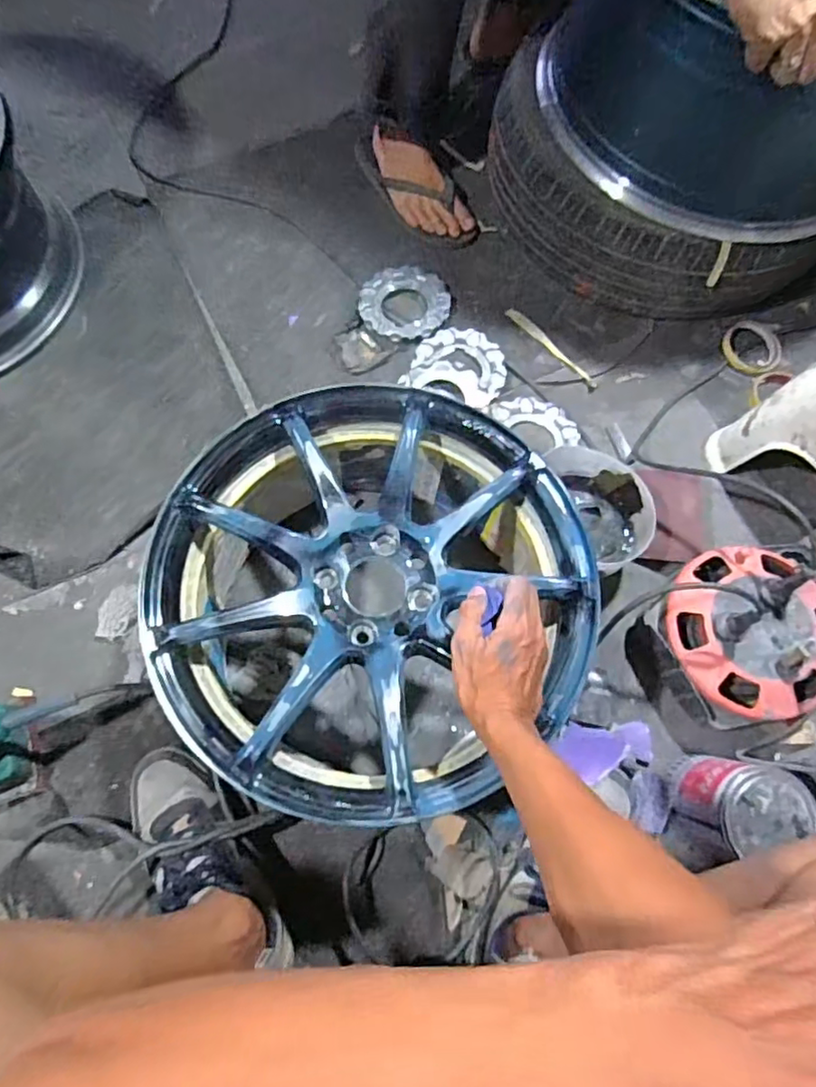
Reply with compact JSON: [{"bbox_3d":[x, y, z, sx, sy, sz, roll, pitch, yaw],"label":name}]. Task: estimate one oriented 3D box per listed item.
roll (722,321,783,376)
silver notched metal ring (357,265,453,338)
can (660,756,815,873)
[{"bbox_3d":[0.520,-0.295,0.933,0.087,0.015,0.086,1,71,-3],"label":"roll"},{"bbox_3d":[-0.005,-0.370,0.946,0.135,0.011,0.130,0,71,0],"label":"silver notched metal ring"},{"bbox_3d":[0.357,0.297,0.676,0.103,0.126,0.109,1,71,-3],"label":"can"}]

